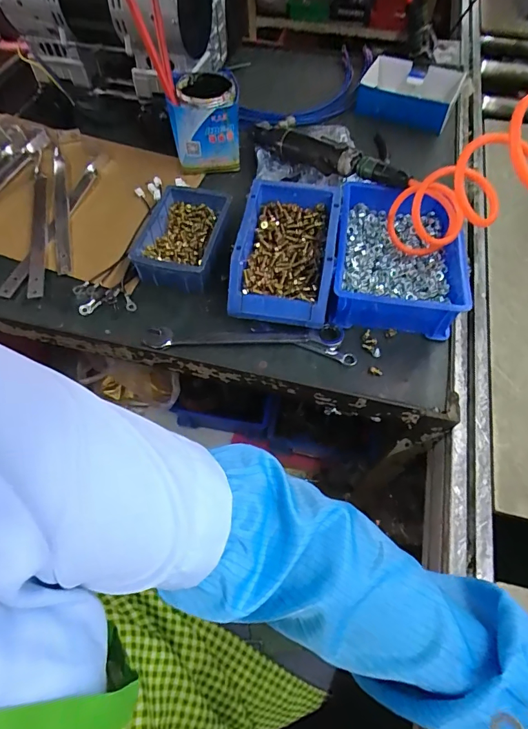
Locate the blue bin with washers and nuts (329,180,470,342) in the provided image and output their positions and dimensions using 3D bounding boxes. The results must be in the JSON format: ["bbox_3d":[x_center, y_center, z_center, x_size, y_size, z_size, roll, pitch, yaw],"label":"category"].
[{"bbox_3d":[0.164,-0.135,0.522,0.152,0.071,0.210,8,60,3],"label":"blue bin with washers and nuts"}]

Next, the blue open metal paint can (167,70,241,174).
[{"bbox_3d":[-0.093,-0.368,0.627,0.103,0.100,0.104,-14,62,-9],"label":"blue open metal paint can"}]

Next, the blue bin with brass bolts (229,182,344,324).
[{"bbox_3d":[0.027,-0.137,0.511,0.110,0.080,0.180,8,60,3],"label":"blue bin with brass bolts"}]

